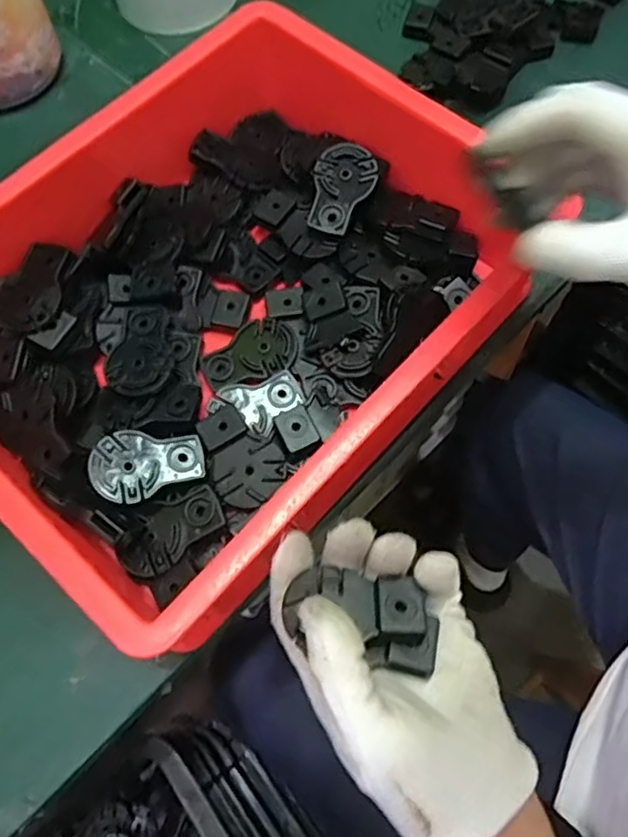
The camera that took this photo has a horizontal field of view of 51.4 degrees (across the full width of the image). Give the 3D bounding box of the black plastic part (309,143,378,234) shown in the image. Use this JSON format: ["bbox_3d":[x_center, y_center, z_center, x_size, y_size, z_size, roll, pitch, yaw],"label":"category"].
[{"bbox_3d":[0.017,-0.158,0.448,0.041,0.012,0.063,31,89,7],"label":"black plastic part"}]

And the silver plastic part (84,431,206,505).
[{"bbox_3d":[-0.095,0.024,0.370,0.062,0.004,0.040,-14,72,-21],"label":"silver plastic part"}]

